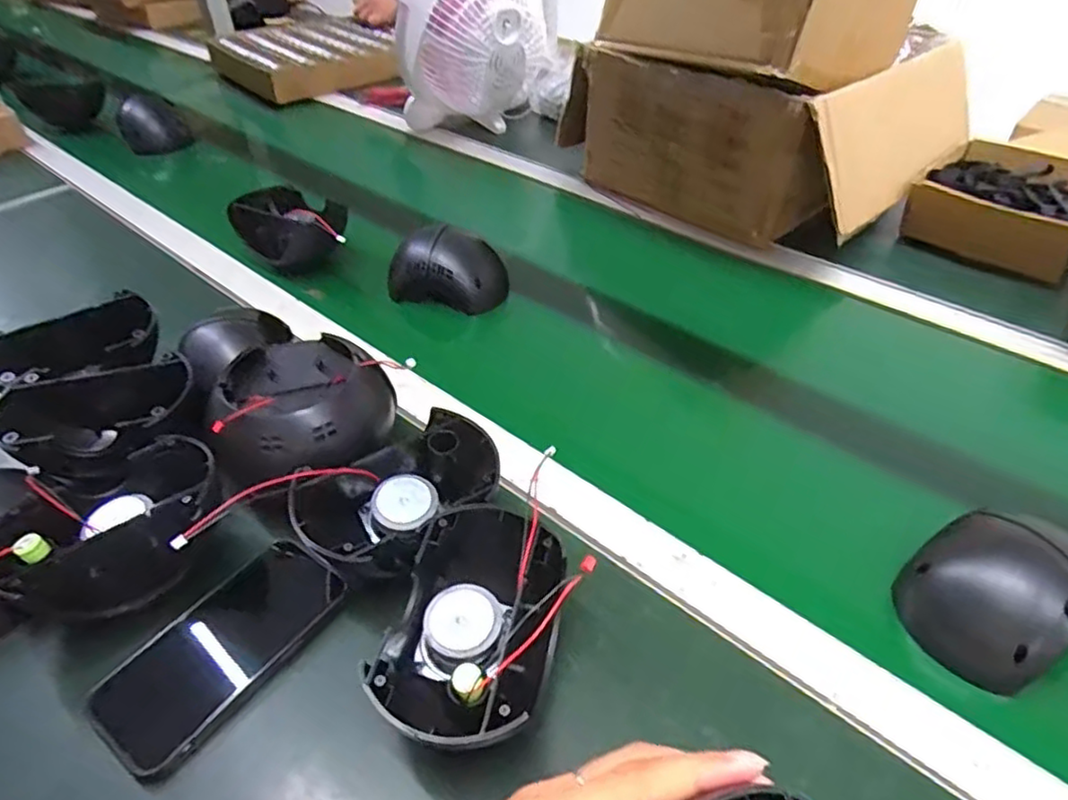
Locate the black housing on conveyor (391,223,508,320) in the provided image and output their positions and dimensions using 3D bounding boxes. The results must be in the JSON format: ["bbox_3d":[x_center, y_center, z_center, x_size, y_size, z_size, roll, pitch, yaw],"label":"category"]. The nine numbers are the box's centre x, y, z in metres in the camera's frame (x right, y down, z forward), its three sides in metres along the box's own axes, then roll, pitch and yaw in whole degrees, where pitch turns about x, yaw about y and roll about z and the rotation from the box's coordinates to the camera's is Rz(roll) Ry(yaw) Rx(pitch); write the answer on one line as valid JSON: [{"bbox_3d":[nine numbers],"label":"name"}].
[{"bbox_3d":[-0.090,-0.136,0.693,0.120,0.066,0.074,-6,42,-6],"label":"black housing on conveyor"}]

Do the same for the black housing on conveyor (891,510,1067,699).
[{"bbox_3d":[0.286,0.117,0.410,0.098,0.060,0.086,-21,45,-21],"label":"black housing on conveyor"}]

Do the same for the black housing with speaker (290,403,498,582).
[{"bbox_3d":[-0.085,0.068,0.441,0.096,0.061,0.127,26,48,27],"label":"black housing with speaker"}]

